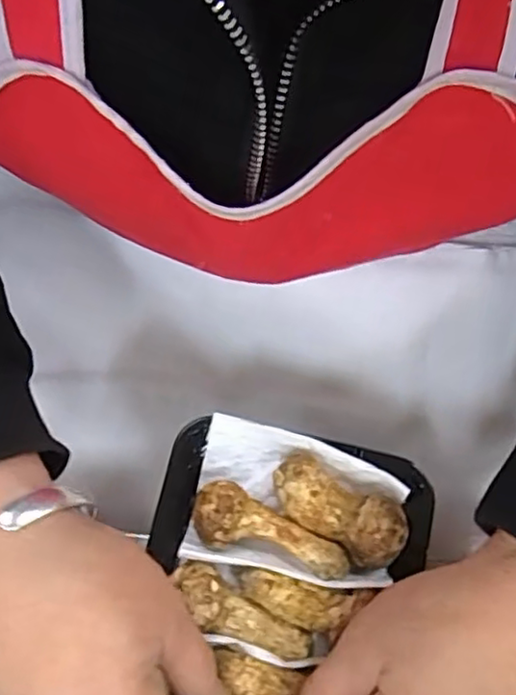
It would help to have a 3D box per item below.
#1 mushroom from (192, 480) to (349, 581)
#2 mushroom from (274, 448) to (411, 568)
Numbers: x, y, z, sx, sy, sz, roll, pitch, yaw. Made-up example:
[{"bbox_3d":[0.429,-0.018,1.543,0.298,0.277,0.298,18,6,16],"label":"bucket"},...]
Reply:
[{"bbox_3d":[0.005,0.086,0.294,0.072,0.022,0.027,23,75,6],"label":"mushroom"},{"bbox_3d":[0.036,0.074,0.296,0.064,0.023,0.030,32,76,8],"label":"mushroom"}]

